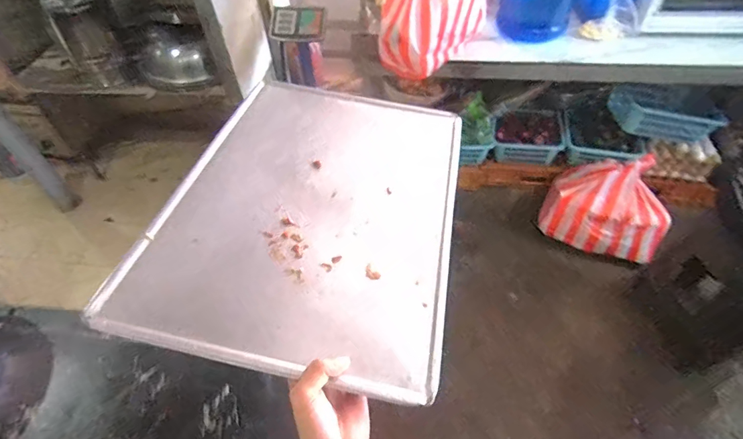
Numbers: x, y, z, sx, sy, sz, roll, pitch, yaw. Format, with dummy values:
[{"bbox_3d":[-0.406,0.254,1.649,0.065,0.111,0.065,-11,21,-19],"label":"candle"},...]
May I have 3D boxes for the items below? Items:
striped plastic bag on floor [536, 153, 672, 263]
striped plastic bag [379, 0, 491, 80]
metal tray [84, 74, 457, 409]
[{"bbox_3d":[0.976,-0.065,1.732,0.450,0.279,0.360,31,60,24],"label":"striped plastic bag on floor"},{"bbox_3d":[0.202,-0.684,1.335,0.311,0.383,0.278,10,54,11],"label":"striped plastic bag"},{"bbox_3d":[-0.062,-0.033,0.525,0.323,0.014,0.448,13,49,4],"label":"metal tray"}]

